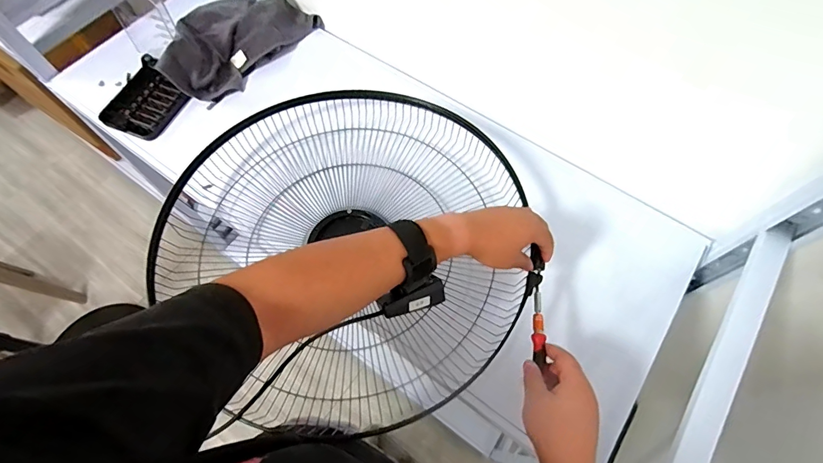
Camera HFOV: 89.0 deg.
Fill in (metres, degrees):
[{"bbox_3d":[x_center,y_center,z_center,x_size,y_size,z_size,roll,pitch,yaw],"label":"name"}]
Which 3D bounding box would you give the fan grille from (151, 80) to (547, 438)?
[{"bbox_3d":[-0.079,-0.003,0.596,0.463,0.084,0.493,-40,69,-17],"label":"fan grille"}]

